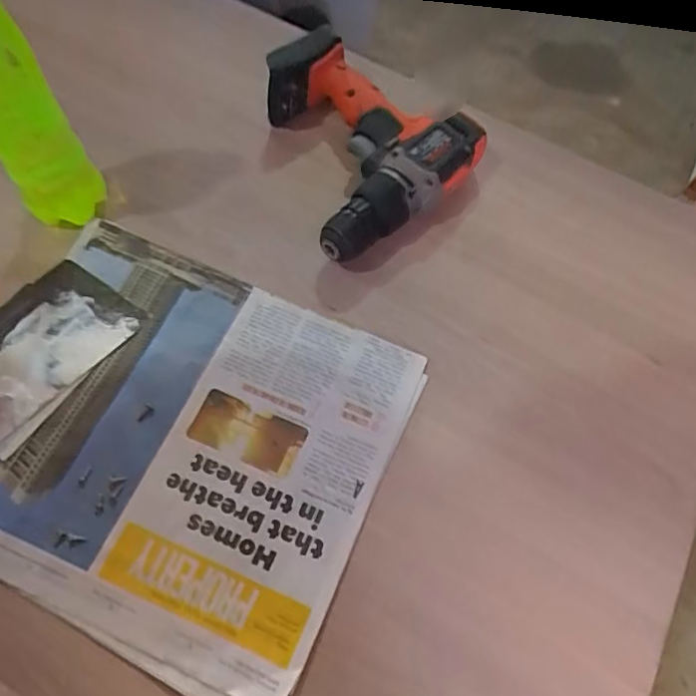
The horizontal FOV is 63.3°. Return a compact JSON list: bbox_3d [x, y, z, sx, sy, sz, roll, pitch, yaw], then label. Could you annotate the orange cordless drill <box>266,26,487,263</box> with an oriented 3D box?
[{"bbox_3d":[-0.011,-0.198,0.516,0.168,0.066,0.230,-39,74,-17],"label":"orange cordless drill"}]

